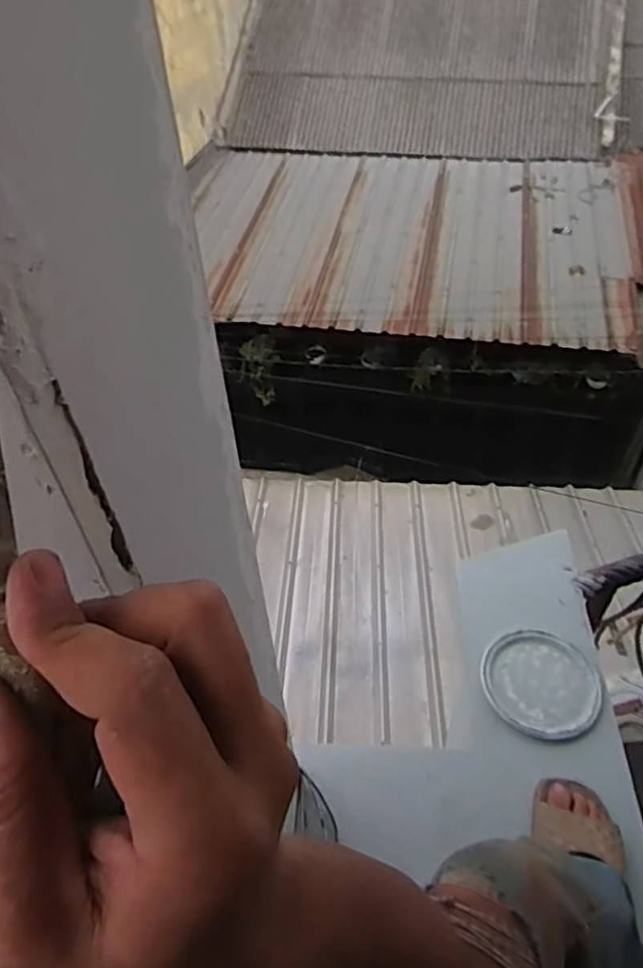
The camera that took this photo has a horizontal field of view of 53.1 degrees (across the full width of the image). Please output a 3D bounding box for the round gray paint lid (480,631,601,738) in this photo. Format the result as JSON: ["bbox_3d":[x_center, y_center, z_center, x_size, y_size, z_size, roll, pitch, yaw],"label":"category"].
[{"bbox_3d":[0.356,0.317,1.039,0.181,0.025,0.171,-1,46,1],"label":"round gray paint lid"}]

